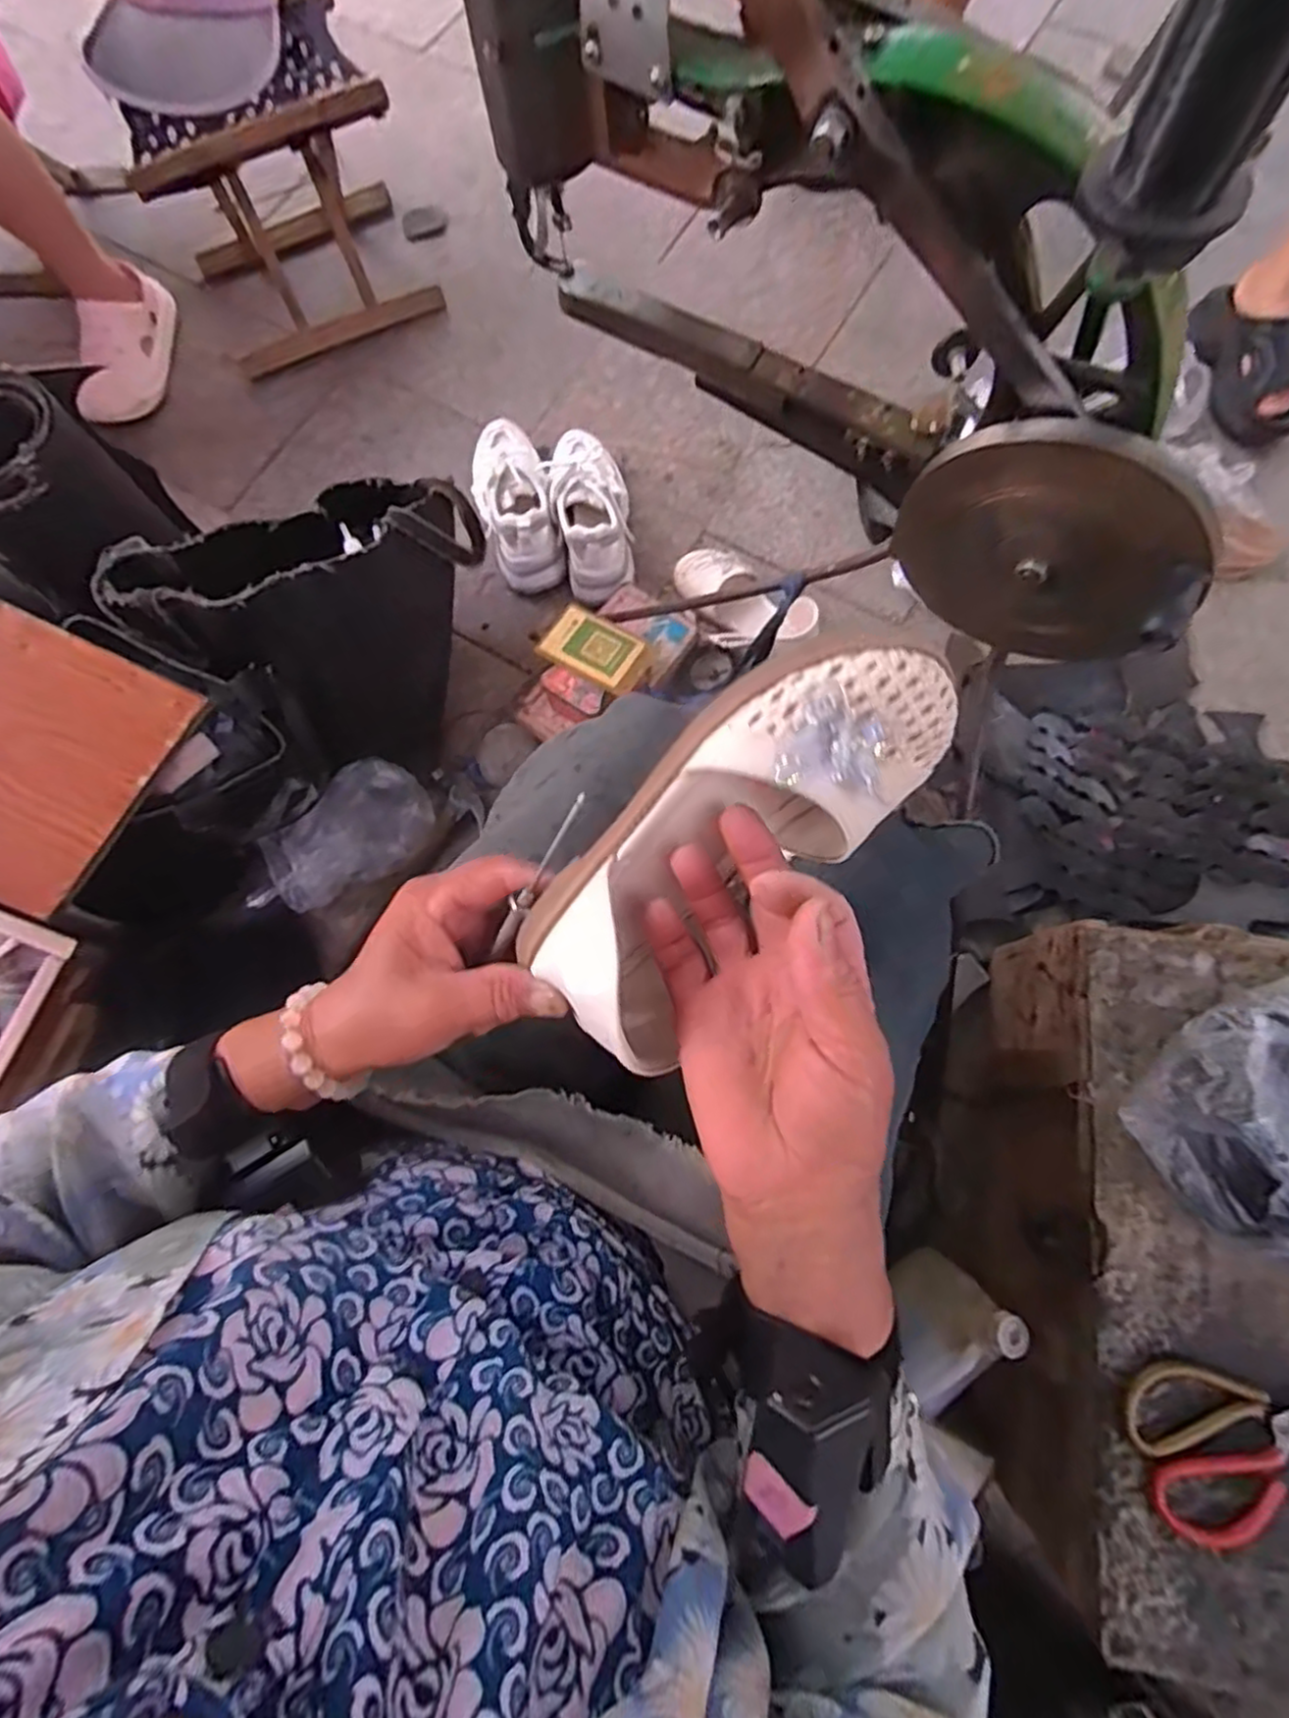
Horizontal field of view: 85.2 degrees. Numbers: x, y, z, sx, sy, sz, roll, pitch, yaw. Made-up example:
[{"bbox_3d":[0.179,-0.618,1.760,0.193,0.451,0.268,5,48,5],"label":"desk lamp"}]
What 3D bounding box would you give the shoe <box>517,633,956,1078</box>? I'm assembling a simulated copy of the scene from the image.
[{"bbox_3d":[0.035,-0.002,0.283,0.080,0.081,0.200,47,108,10],"label":"shoe"}]

